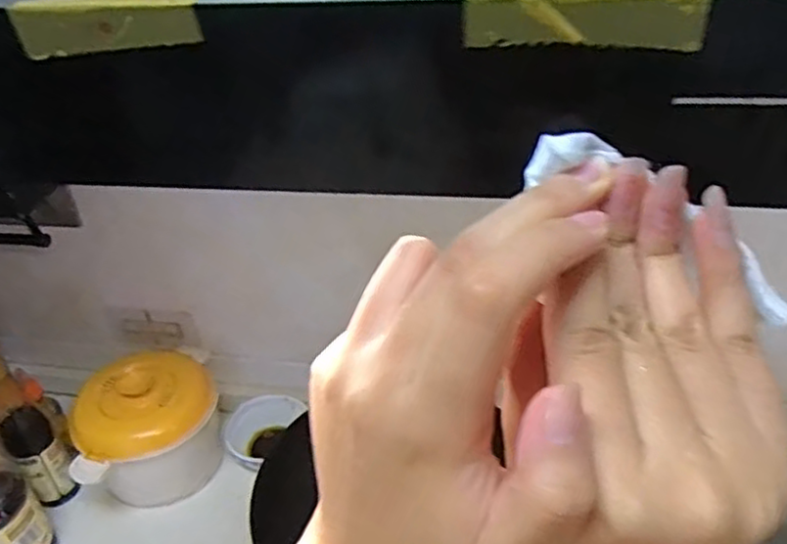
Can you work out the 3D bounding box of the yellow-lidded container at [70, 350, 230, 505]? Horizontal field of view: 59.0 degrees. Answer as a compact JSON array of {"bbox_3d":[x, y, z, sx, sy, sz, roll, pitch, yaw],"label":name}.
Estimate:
[{"bbox_3d":[-0.336,0.221,0.974,0.191,0.159,0.153,-15,36,-15],"label":"yellow-lidded container"}]

